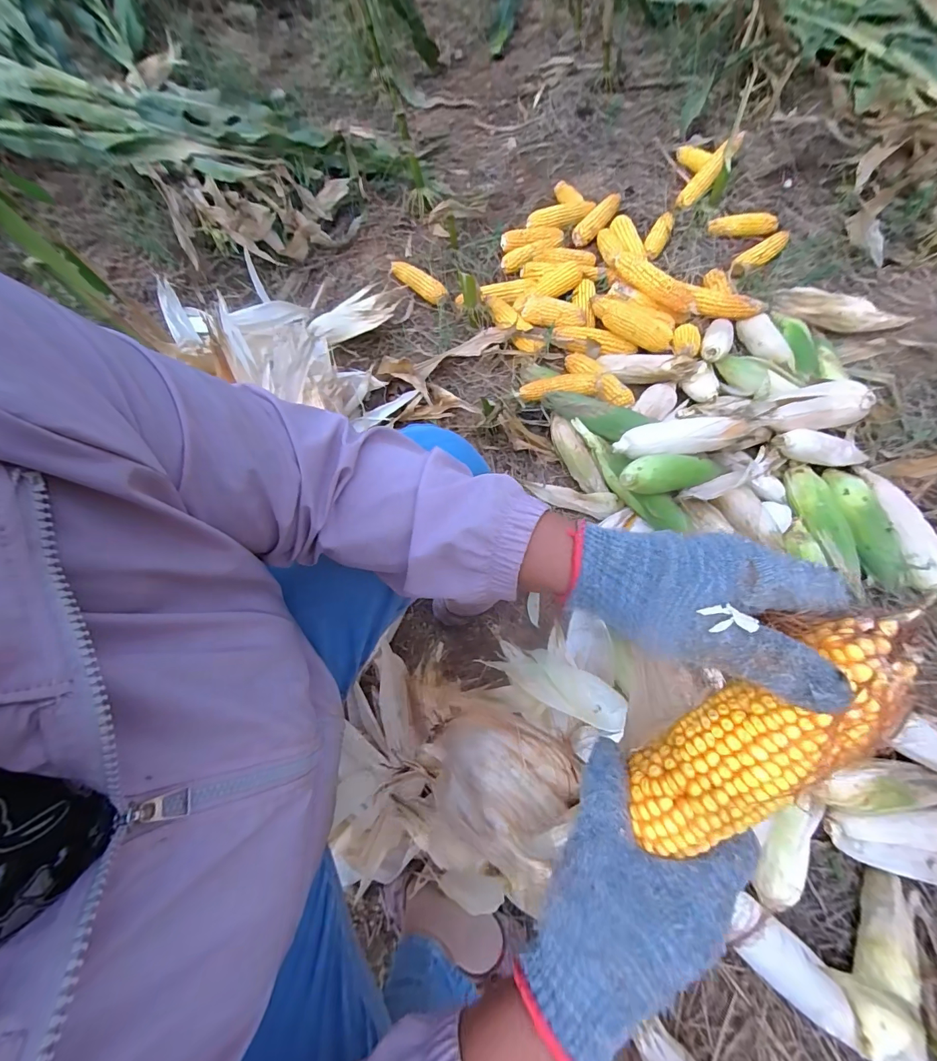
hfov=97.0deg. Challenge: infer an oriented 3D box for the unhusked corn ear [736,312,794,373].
[{"bbox_3d":[0.701,-0.434,0.975,0.062,0.050,0.181,-15,67,-2],"label":"unhusked corn ear"}]

